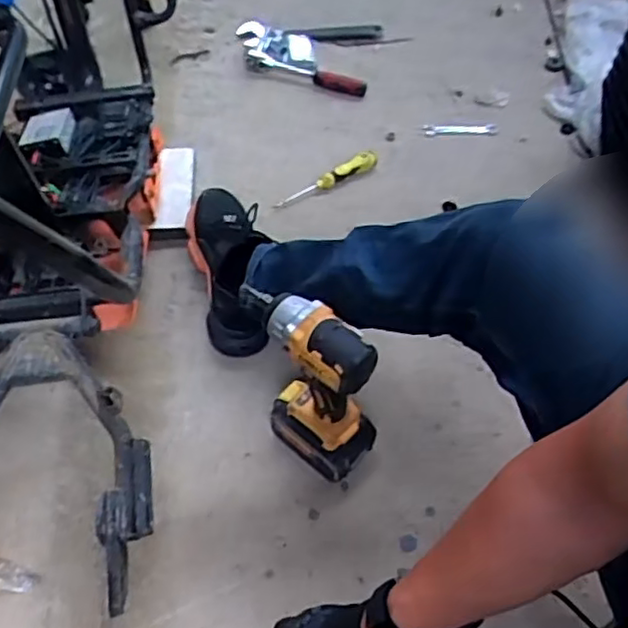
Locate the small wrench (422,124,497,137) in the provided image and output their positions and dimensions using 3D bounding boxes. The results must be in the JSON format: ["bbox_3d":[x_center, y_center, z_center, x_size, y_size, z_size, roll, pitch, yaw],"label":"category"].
[{"bbox_3d":[0.270,-0.340,1.216,0.138,0.008,0.029,-6,56,-3],"label":"small wrench"}]

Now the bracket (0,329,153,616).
[{"bbox_3d":[-0.312,0.186,0.746,0.264,0.108,0.317,-3,56,-2],"label":"bracket"}]

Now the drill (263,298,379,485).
[{"bbox_3d":[-0.002,0.091,0.765,0.145,0.270,0.073,32,62,20],"label":"drill"}]

